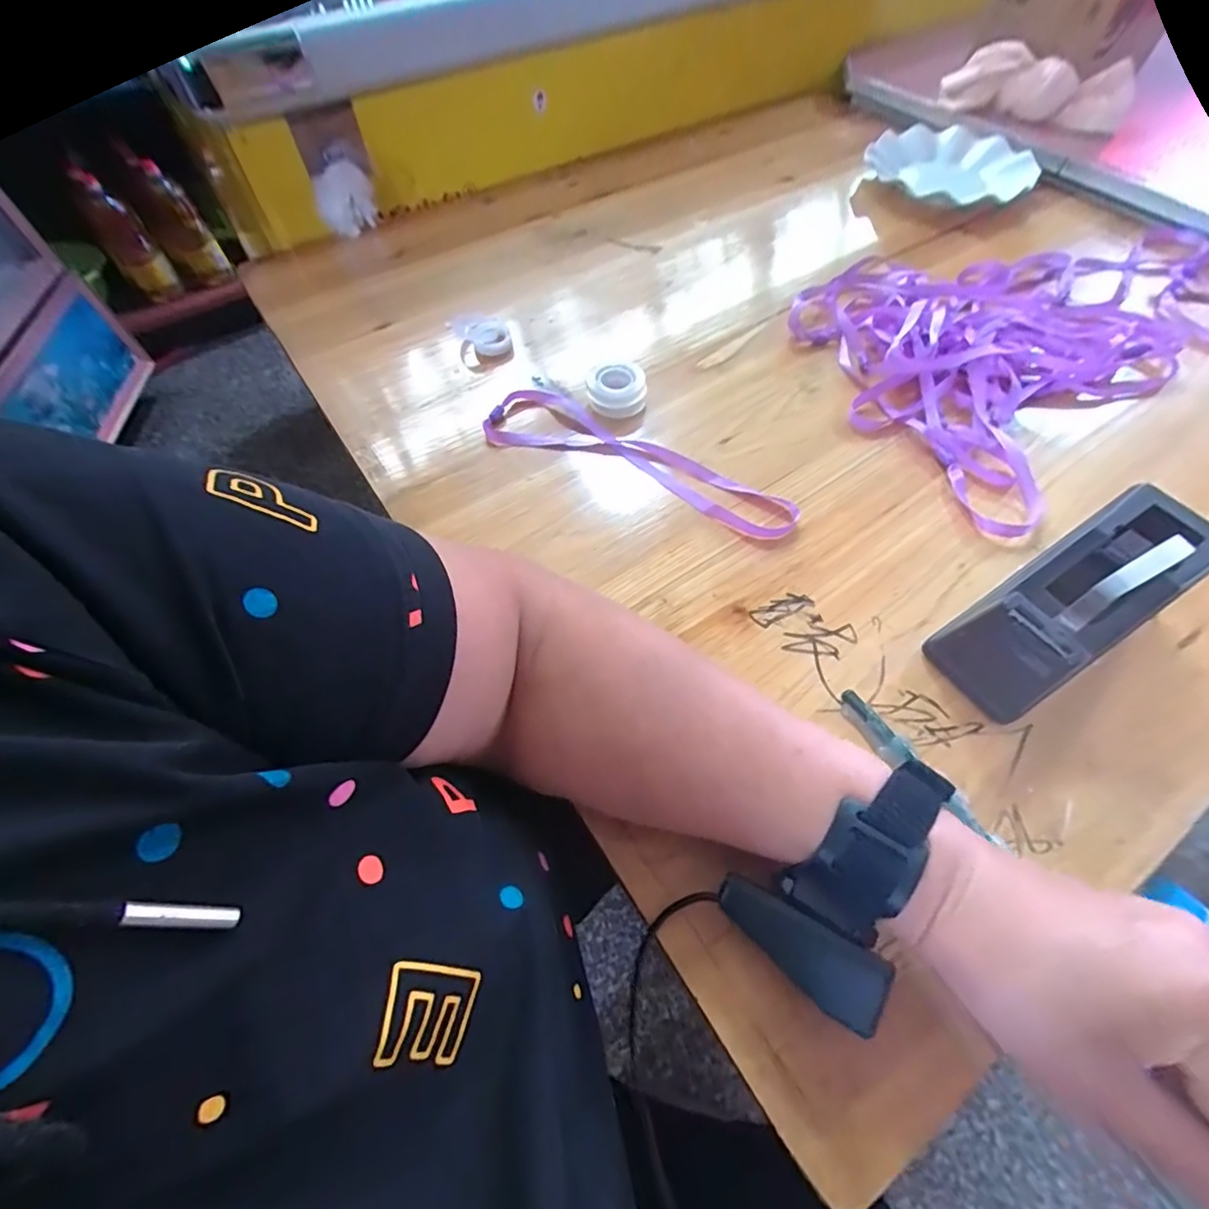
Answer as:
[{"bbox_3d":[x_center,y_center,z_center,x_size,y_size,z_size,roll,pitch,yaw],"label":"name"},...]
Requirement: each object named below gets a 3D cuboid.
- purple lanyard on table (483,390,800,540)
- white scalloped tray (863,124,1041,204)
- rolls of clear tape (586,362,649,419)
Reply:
[{"bbox_3d":[0.026,-0.112,0.418,0.251,0.008,0.065,25,62,15],"label":"purple lanyard on table"},{"bbox_3d":[0.412,-0.522,0.652,0.182,0.029,0.181,30,64,17],"label":"white scalloped tray"},{"bbox_3d":[0.010,-0.179,0.447,0.047,0.022,0.047,0,59,0],"label":"rolls of clear tape"}]

